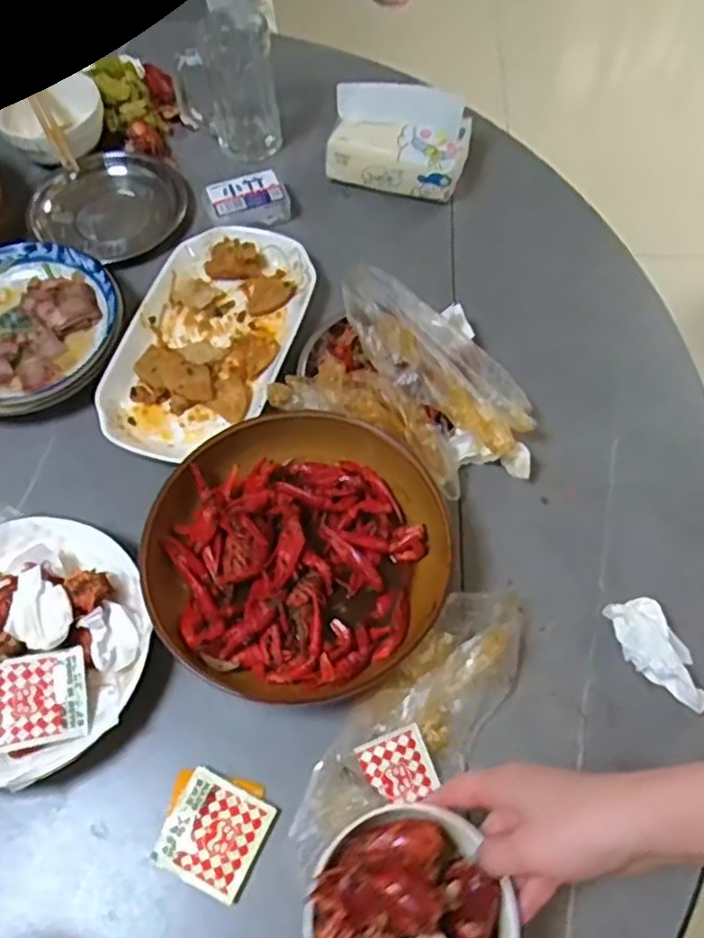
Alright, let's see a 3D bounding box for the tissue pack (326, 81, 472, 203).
[{"bbox_3d":[0.050,-0.353,0.778,0.150,0.074,0.085,9,61,5],"label":"tissue pack"}]

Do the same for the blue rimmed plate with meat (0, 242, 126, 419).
[{"bbox_3d":[-0.318,-0.138,0.684,0.189,0.035,0.169,-17,62,-9],"label":"blue rimmed plate with meat"}]

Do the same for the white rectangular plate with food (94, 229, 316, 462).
[{"bbox_3d":[-0.134,-0.126,0.686,0.154,0.033,0.258,11,61,6],"label":"white rectangular plate with food"}]

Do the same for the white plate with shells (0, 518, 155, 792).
[{"bbox_3d":[-0.249,0.127,0.532,0.188,0.069,0.193,0,61,0],"label":"white plate with shells"}]

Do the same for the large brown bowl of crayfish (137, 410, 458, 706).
[{"bbox_3d":[-0.039,0.067,0.563,0.229,0.061,0.217,0,61,0],"label":"large brown bowl of crayfish"}]

